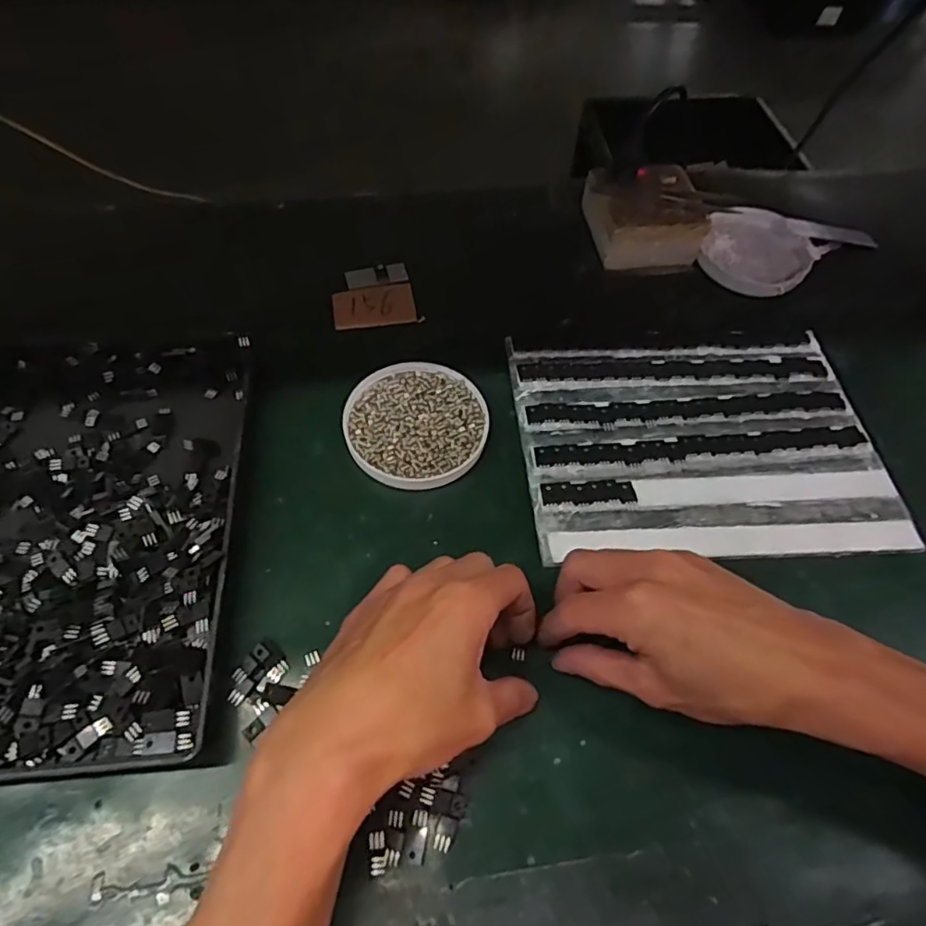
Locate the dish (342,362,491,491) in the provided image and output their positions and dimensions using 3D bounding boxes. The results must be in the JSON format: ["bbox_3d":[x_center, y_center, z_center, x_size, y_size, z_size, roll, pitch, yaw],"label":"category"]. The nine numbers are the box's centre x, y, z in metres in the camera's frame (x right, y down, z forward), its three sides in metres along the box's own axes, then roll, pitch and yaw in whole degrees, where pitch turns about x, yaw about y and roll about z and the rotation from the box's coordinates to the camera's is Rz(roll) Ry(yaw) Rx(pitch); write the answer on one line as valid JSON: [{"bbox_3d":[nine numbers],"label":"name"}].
[{"bbox_3d":[-0.033,-0.030,0.408,0.095,0.008,0.100,1,59,-1],"label":"dish"}]

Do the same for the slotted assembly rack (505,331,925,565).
[{"bbox_3d":[0.164,-0.017,0.408,0.243,0.008,0.174,-2,59,-3],"label":"slotted assembly rack"}]

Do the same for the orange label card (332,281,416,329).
[{"bbox_3d":[-0.073,-0.130,0.480,0.065,0.004,0.045,-10,60,-8],"label":"orange label card"}]

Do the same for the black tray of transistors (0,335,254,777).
[{"bbox_3d":[-0.237,0.034,0.354,0.198,0.025,0.274,-3,59,-4],"label":"black tray of transistors"}]

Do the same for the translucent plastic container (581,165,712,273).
[{"bbox_3d":[0.160,-0.221,0.520,0.093,0.039,0.093,-7,59,-6],"label":"translucent plastic container"}]

